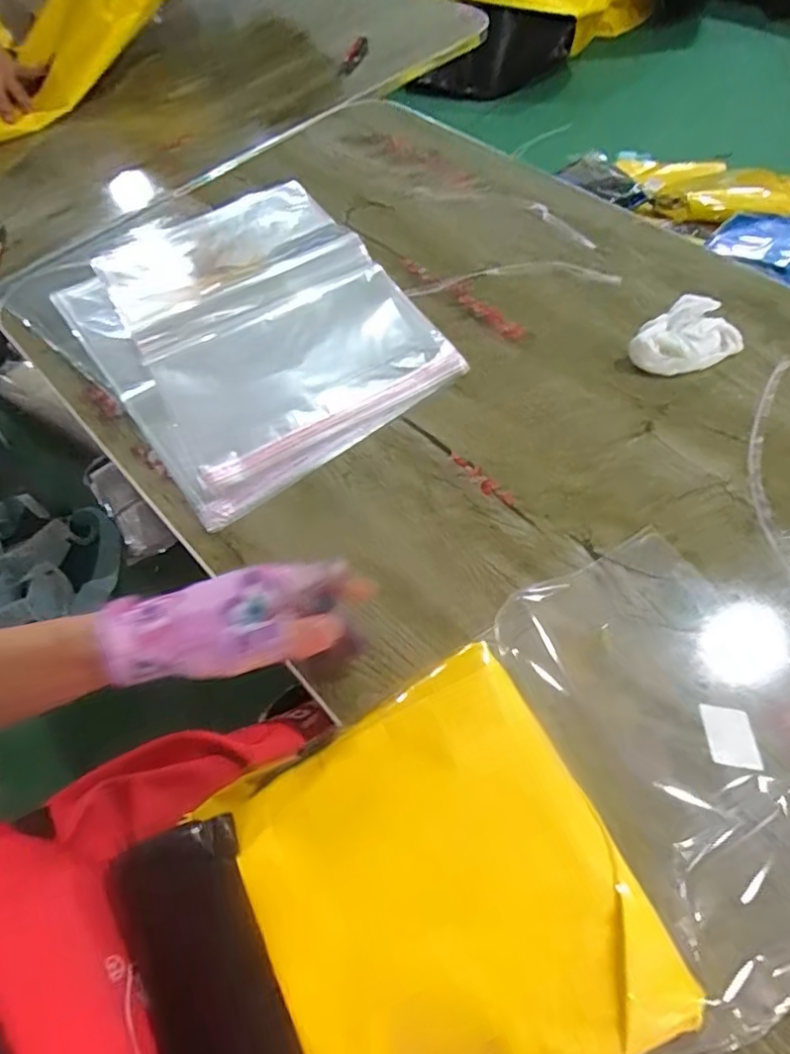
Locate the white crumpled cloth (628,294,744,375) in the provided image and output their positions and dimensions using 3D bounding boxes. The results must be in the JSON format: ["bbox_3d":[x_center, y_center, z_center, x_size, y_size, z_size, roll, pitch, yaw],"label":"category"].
[{"bbox_3d":[0.264,-0.171,0.545,0.096,0.032,0.065,-27,61,-11],"label":"white crumpled cloth"}]

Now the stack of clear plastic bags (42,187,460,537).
[{"bbox_3d":[-0.149,-0.215,0.610,0.300,0.020,0.390,-34,63,-15],"label":"stack of clear plastic bags"}]

